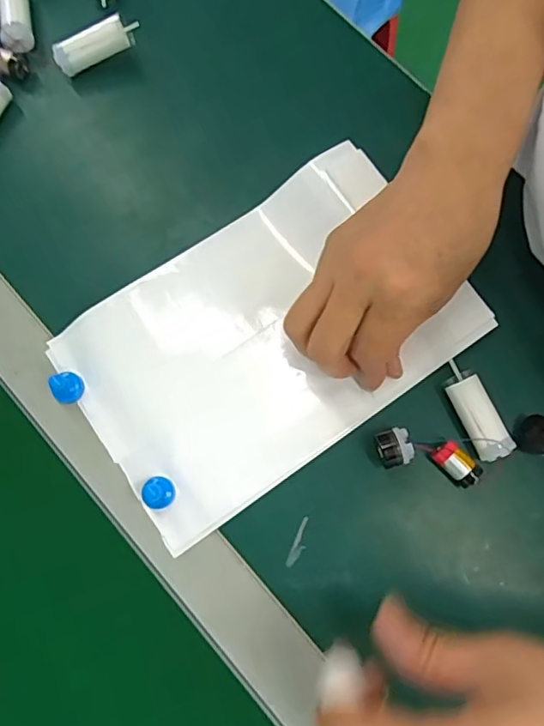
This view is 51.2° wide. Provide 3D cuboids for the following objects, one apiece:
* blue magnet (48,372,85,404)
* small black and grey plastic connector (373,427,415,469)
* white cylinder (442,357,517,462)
[{"bbox_3d":[-0.125,0.013,0.344,0.014,0.021,0.019,37,72,11],"label":"blue magnet"},{"bbox_3d":[0.070,0.050,0.332,0.020,0.017,0.021,-16,70,-8],"label":"small black and grey plastic connector"},{"bbox_3d":[0.119,0.028,0.336,0.019,0.018,0.060,-19,71,-9],"label":"white cylinder"}]

